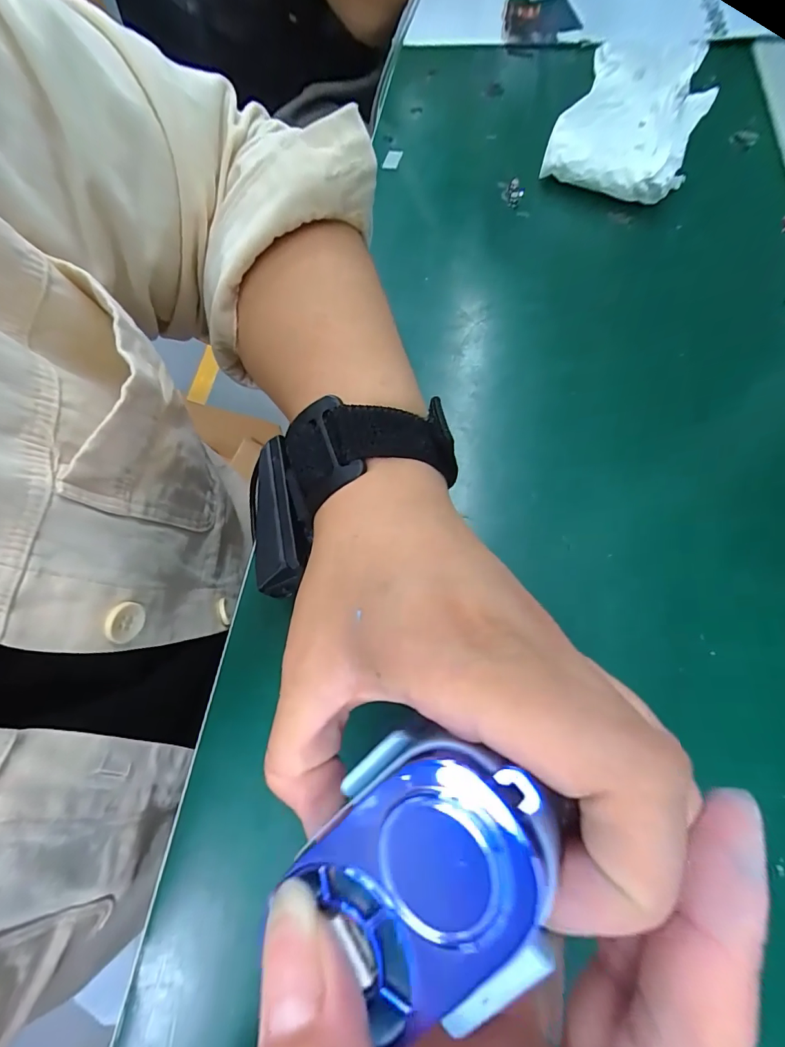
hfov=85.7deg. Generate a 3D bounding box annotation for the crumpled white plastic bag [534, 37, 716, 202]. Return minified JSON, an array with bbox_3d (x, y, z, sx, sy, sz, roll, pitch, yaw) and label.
[{"bbox_3d":[0.149,-0.253,0.267,0.081,0.028,0.075,26,117,10],"label":"crumpled white plastic bag"}]

